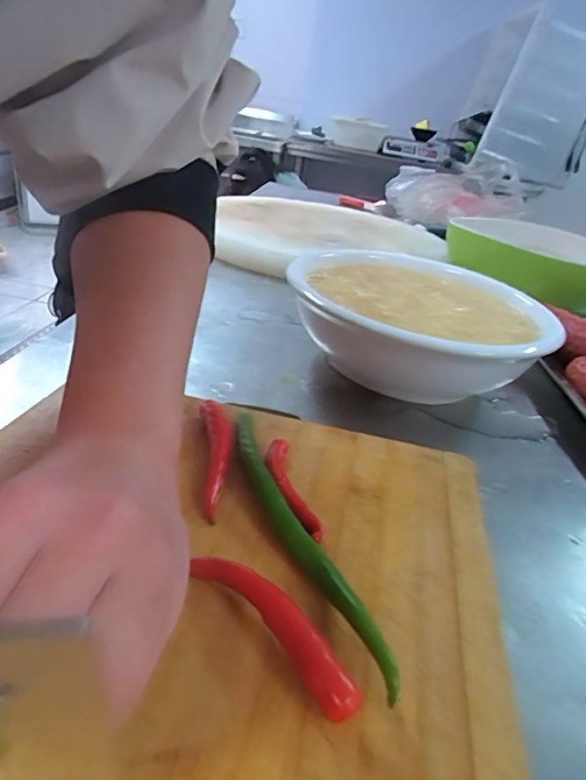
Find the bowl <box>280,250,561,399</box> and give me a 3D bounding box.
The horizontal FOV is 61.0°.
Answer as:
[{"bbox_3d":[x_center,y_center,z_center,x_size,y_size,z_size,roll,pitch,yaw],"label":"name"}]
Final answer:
[{"bbox_3d":[0.116,-0.056,0.466,0.227,0.080,0.239,19,31,20],"label":"bowl"}]

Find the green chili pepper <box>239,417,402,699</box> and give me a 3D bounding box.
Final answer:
[{"bbox_3d":[-0.002,0.062,0.241,0.016,0.013,0.179,-6,32,-22],"label":"green chili pepper"}]

